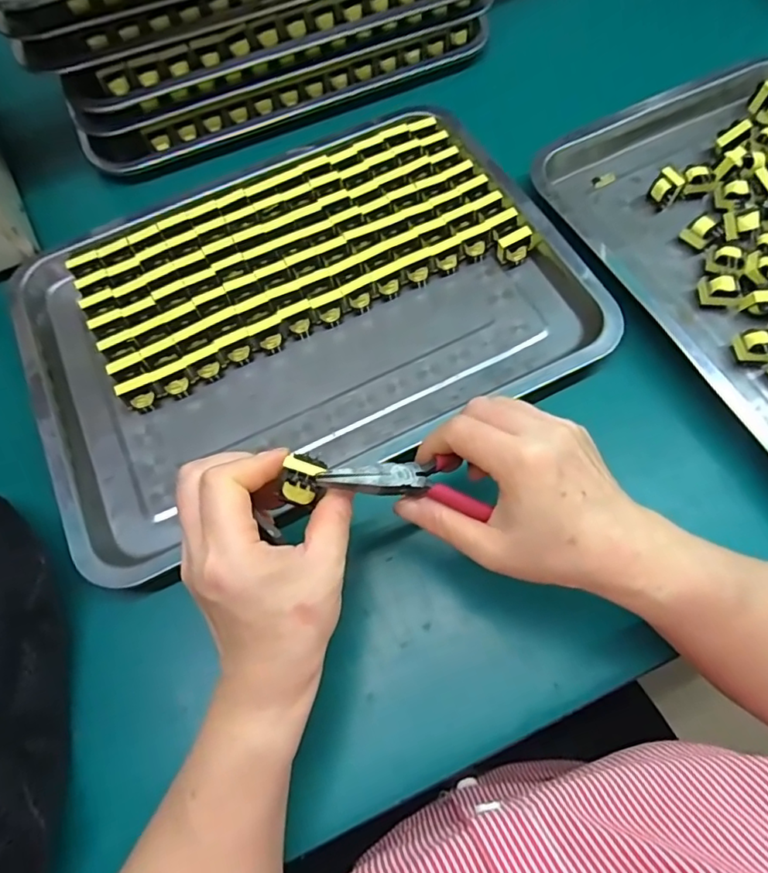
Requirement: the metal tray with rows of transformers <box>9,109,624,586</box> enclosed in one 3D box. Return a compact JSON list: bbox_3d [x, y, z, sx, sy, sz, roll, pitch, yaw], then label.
[{"bbox_3d":[-0.063,-0.095,0.419,0.388,0.038,0.277,-26,70,-8],"label":"metal tray with rows of transformers"}]

